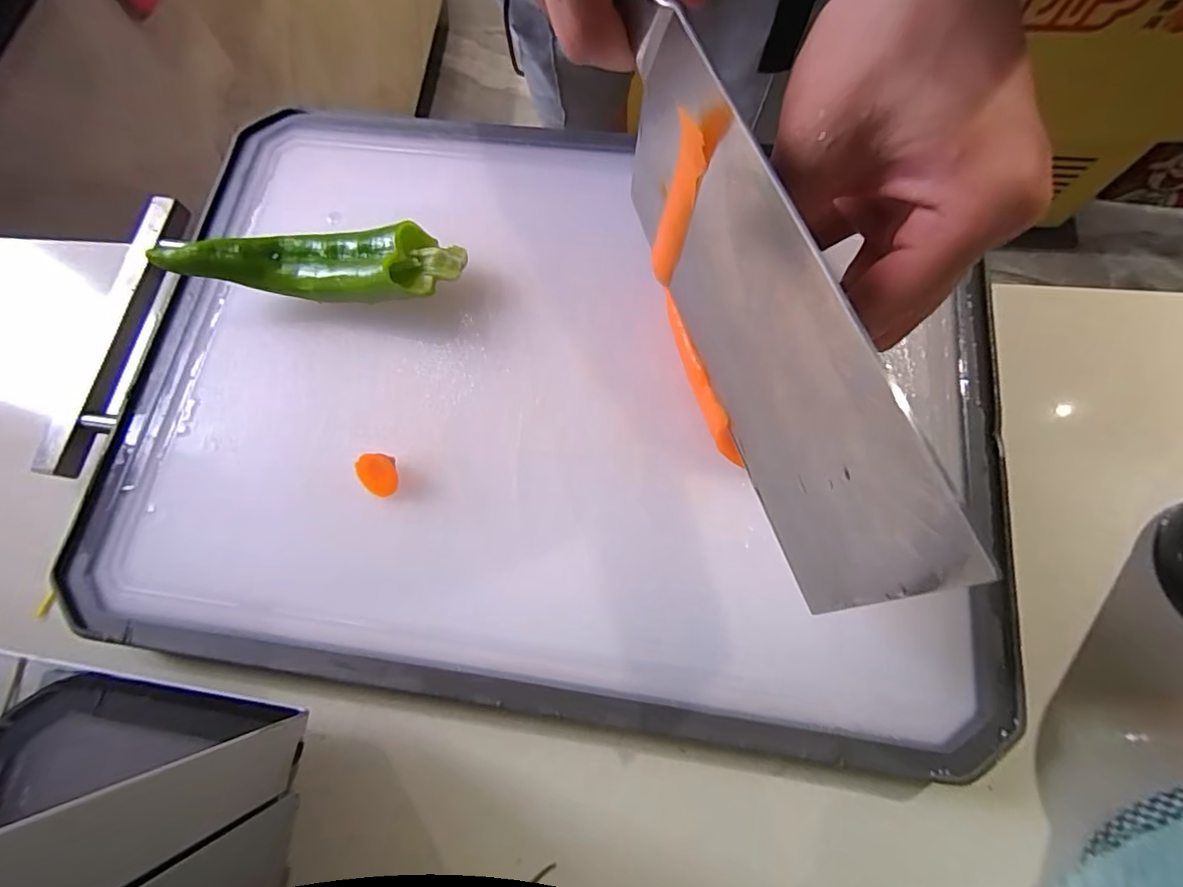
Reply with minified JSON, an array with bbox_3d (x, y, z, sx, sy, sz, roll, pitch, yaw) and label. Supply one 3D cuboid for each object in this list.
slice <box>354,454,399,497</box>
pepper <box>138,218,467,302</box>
[{"bbox_3d":[-0.088,0.013,0.212,0.018,0.011,0.016,1,73,1],"label":"slice"},{"bbox_3d":[-0.119,-0.078,0.231,0.121,0.031,0.032,1,73,4],"label":"pepper"}]

